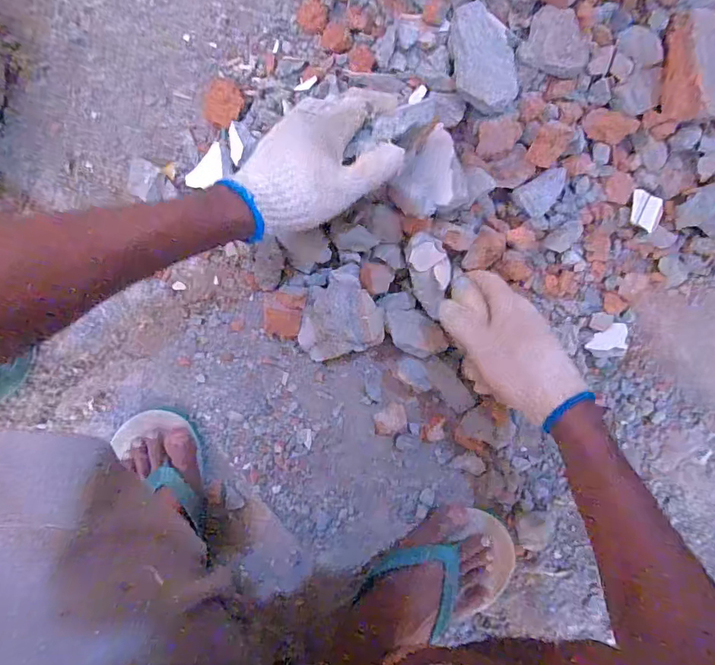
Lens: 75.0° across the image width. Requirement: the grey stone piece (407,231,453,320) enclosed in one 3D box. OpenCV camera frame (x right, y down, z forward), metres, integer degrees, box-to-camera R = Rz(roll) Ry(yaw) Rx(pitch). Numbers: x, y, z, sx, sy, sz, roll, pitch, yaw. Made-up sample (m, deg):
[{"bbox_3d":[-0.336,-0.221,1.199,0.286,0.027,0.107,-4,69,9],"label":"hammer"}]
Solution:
[{"bbox_3d":[0.076,-0.058,0.471,0.040,0.029,0.081,-12,96,0],"label":"grey stone piece"}]

